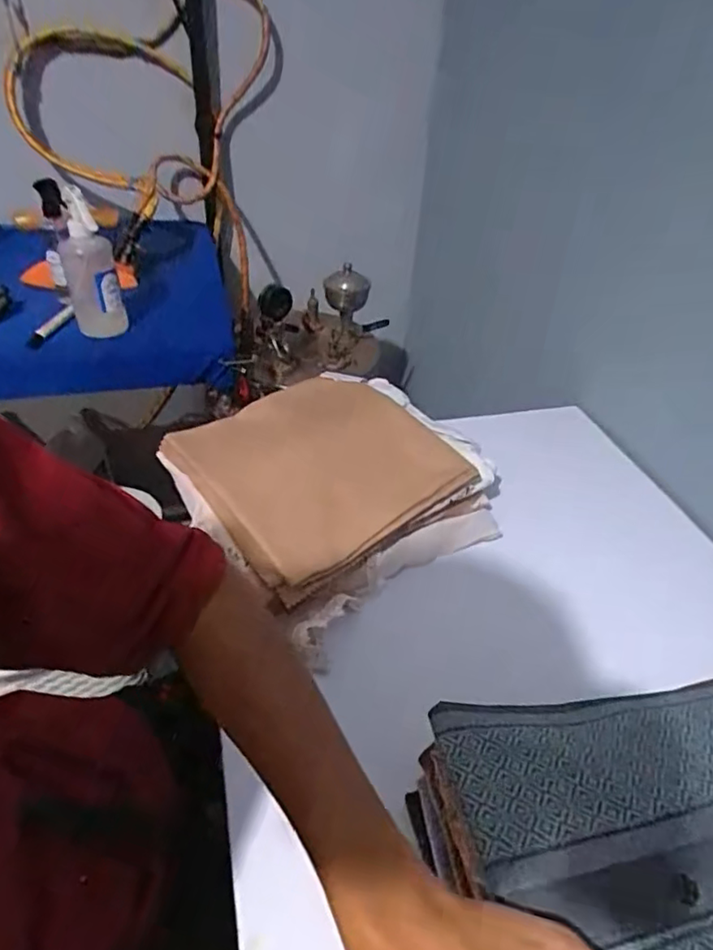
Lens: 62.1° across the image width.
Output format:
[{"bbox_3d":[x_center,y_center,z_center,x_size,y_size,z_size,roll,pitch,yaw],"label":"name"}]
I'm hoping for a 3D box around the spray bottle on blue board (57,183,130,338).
[{"bbox_3d":[-0.389,-0.304,0.862,0.070,0.192,0.057,-13,42,-20],"label":"spray bottle on blue board"}]

